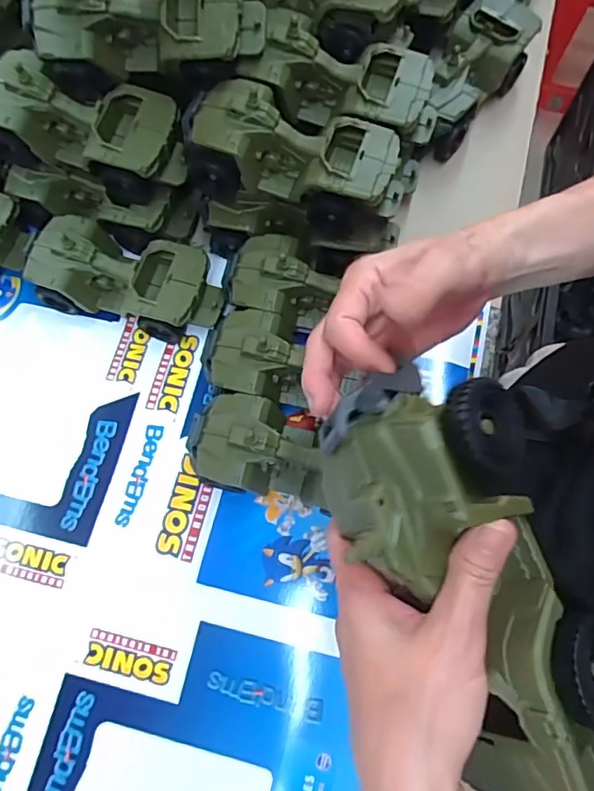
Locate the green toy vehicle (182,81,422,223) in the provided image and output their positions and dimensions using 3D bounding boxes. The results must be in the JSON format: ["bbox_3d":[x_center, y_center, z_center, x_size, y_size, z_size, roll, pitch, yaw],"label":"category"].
[{"bbox_3d":[0.004,-0.207,0.477,0.187,0.076,0.088,17,74,7],"label":"green toy vehicle"}]

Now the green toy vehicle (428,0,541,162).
[{"bbox_3d":[0.189,-0.340,0.589,0.083,0.075,0.187,25,75,9],"label":"green toy vehicle"}]

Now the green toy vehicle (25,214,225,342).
[{"bbox_3d":[-0.166,-0.112,0.538,0.183,0.080,0.082,15,74,6],"label":"green toy vehicle"}]

